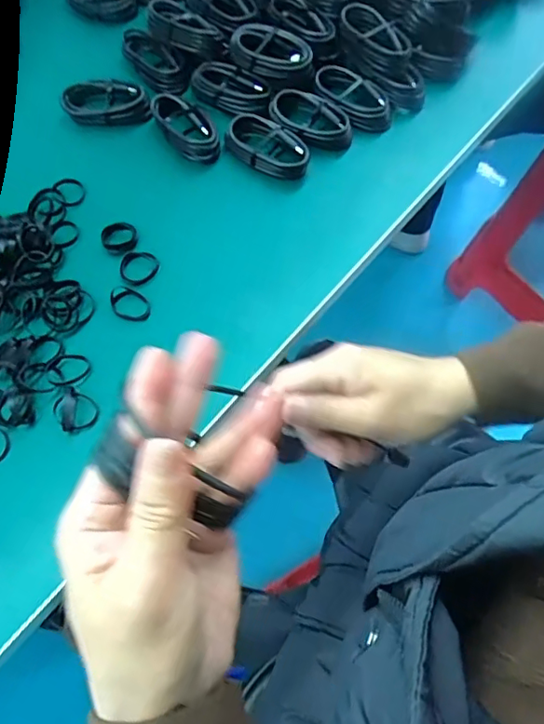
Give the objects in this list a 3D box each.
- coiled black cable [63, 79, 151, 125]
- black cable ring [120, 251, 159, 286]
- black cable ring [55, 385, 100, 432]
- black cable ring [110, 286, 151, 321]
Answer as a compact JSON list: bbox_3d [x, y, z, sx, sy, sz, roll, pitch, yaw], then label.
[{"bbox_3d":[-0.141,-0.222,0.468,0.074,0.013,0.038,-3,67,-1],"label":"coiled black cable"},{"bbox_3d":[-0.100,-0.071,0.413,0.027,0.007,0.030,12,70,-8],"label":"black cable ring"},{"bbox_3d":[-0.129,0.033,0.360,0.028,0.006,0.026,0,67,0],"label":"black cable ring"},{"bbox_3d":[-0.103,-0.042,0.398,0.030,0.006,0.022,18,68,8],"label":"black cable ring"}]

